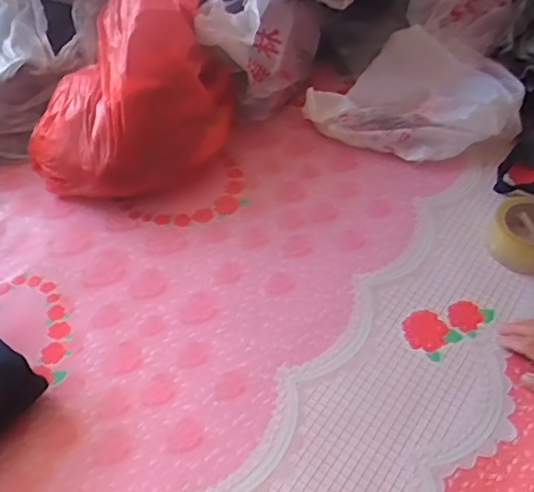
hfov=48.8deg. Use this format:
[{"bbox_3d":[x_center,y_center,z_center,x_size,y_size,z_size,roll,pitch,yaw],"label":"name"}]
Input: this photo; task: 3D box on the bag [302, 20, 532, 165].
[{"bbox_3d":[0.237,-0.245,0.942,0.319,0.096,0.253,9,49,8],"label":"bag"}]

